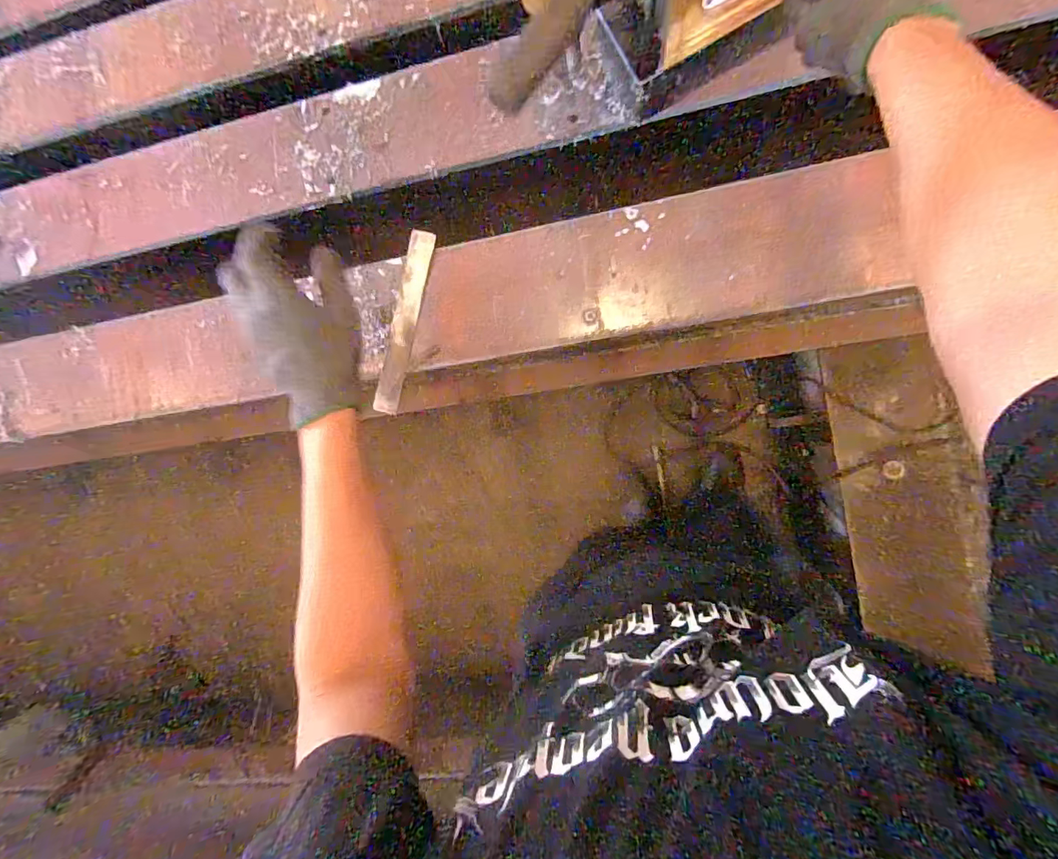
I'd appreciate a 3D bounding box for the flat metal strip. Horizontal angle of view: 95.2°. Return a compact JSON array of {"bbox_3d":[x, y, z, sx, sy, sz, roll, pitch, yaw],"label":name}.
[{"bbox_3d":[-0.158,-0.137,0.614,0.032,0.009,0.232,12,87,1],"label":"flat metal strip"}]

